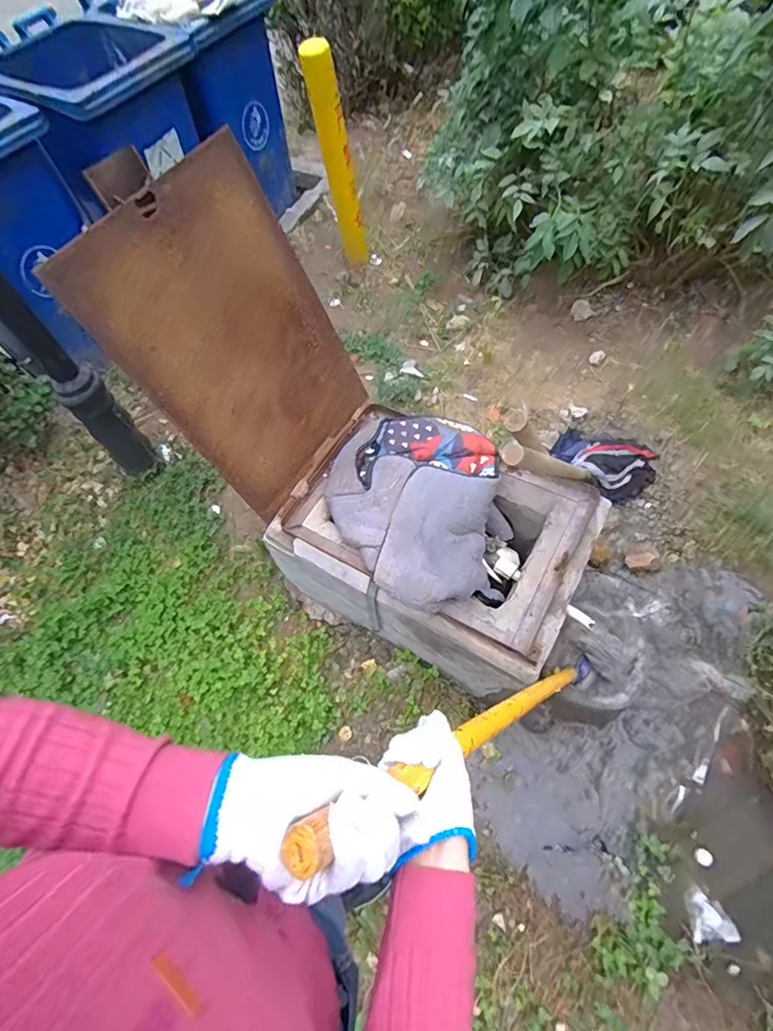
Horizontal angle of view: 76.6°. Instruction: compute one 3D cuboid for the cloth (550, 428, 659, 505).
[{"bbox_3d":[0.788,-0.191,1.745,0.360,0.141,0.302,12,63,11],"label":"cloth"}]

